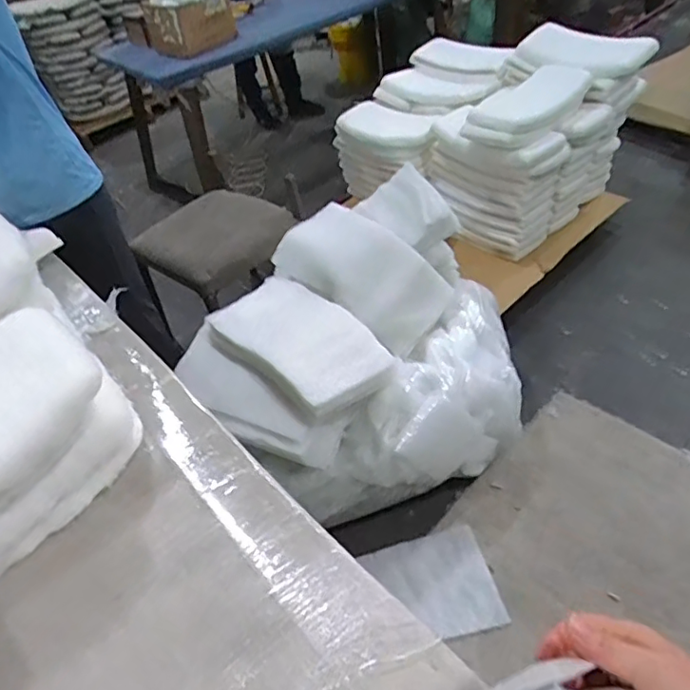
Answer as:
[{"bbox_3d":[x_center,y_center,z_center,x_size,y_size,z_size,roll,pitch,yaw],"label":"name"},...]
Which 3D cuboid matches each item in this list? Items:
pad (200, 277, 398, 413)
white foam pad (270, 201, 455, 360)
[{"bbox_3d":[-0.123,-0.035,1.433,0.255,0.078,0.465,-36,48,-23],"label":"pad"},{"bbox_3d":[0.063,-0.196,1.595,0.464,0.297,0.045,37,40,-9],"label":"white foam pad"}]

